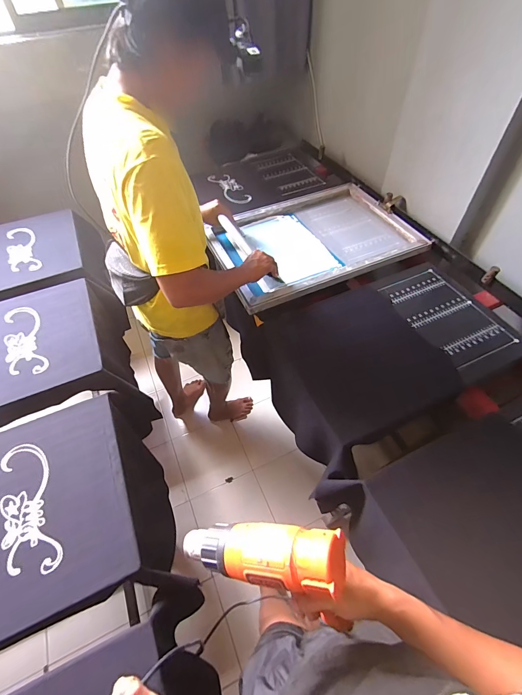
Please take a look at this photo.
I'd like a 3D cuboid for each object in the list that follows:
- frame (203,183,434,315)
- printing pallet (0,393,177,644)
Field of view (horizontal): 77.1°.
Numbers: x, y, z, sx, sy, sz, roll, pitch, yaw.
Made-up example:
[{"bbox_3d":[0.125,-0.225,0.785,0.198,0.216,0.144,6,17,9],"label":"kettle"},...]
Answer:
[{"bbox_3d":[0.171,-0.390,1.148,0.703,0.047,0.489,-24,55,-15],"label":"frame"},{"bbox_3d":[-0.538,0.348,0.632,0.668,0.022,0.384,-19,53,-11],"label":"printing pallet"}]

